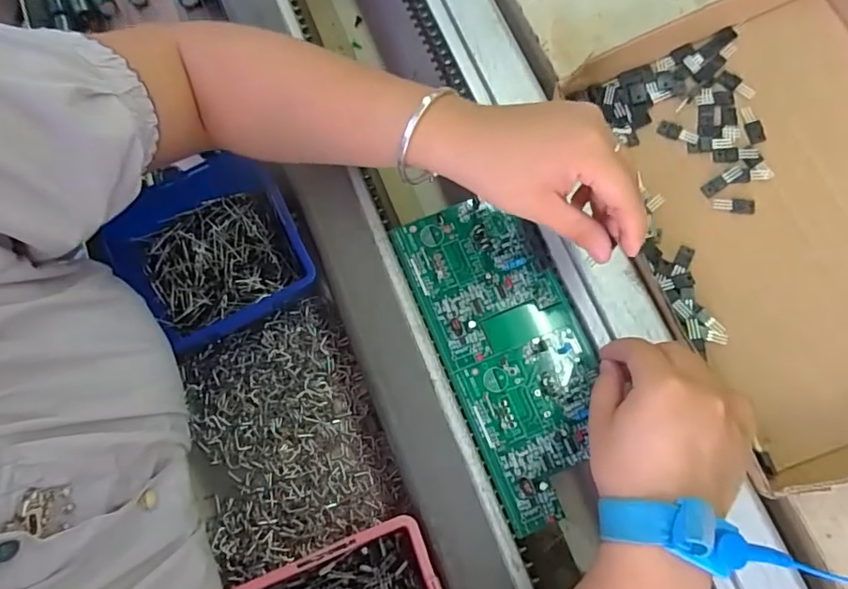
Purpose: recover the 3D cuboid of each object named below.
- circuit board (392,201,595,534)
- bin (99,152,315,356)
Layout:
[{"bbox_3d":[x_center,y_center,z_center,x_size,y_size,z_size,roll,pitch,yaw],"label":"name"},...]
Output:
[{"bbox_3d":[0.058,0.037,0.363,0.096,0.007,0.214,-18,76,-7],"label":"circuit board"},{"bbox_3d":[-0.153,-0.026,0.388,0.126,0.054,0.123,-29,78,-9],"label":"bin"}]

